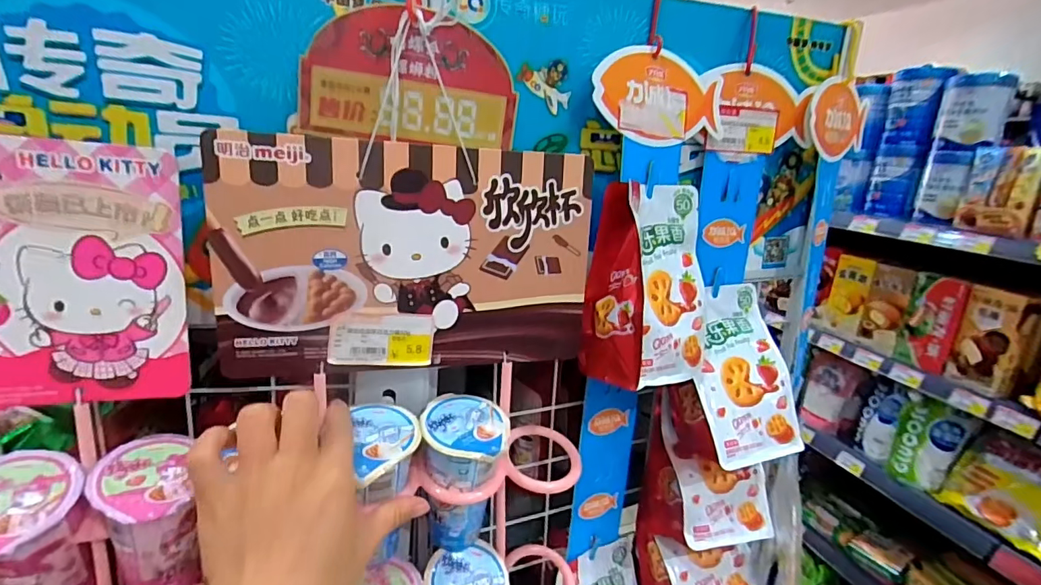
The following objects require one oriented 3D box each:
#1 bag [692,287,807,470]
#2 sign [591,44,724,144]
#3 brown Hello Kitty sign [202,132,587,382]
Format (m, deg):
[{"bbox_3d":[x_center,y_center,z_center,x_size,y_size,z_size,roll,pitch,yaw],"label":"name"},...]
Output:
[{"bbox_3d":[0.194,0.069,0.446,0.091,0.154,0.017,-5,-20,-17],"label":"bag"},{"bbox_3d":[0.111,-0.155,0.393,0.126,0.070,0.004,-13,11,-26],"label":"sign"},{"bbox_3d":[-0.070,-0.021,0.344,0.245,0.151,0.010,-1,17,-18],"label":"brown Hello Kitty sign"}]

